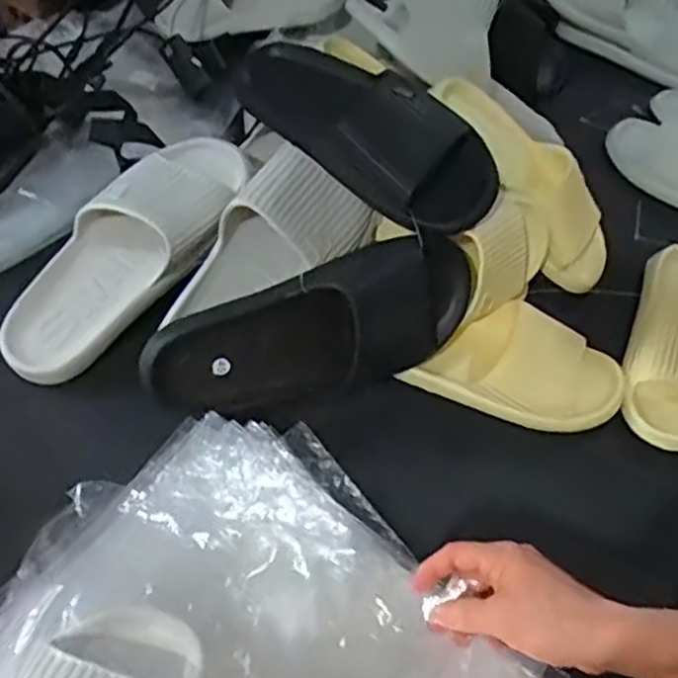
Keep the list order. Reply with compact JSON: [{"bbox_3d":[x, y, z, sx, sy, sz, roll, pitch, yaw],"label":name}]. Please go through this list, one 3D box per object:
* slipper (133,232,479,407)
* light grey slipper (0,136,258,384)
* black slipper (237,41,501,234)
[{"bbox_3d":[-0.018,-0.010,0.601,0.283,0.114,0.080,-18,19,-8],"label":"slipper"},{"bbox_3d":[-0.187,-0.083,0.655,0.119,0.064,0.289,35,76,19],"label":"light grey slipper"},{"bbox_3d":[0.014,-0.194,0.645,0.282,0.072,0.091,36,58,20],"label":"black slipper"}]

